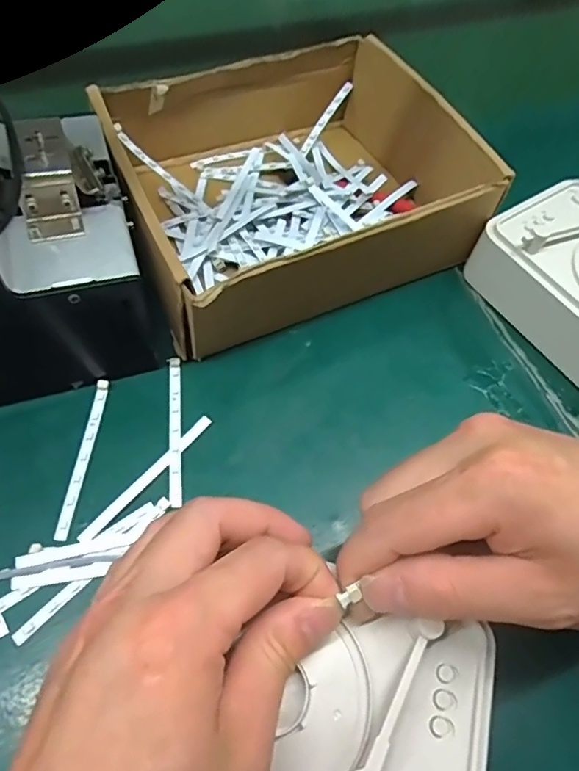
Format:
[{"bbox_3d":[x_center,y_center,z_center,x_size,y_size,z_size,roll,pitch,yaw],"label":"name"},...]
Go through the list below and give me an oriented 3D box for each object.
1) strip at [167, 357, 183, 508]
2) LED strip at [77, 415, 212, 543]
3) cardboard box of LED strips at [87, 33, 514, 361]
[{"bbox_3d":[-0.062,0.022,0.295,0.007,0.004,0.087,-5,58,-7],"label":"strip"},{"bbox_3d":[-0.073,0.047,0.282,0.007,0.004,0.087,35,62,17],"label":"LED strip"},{"bbox_3d":[-0.001,-0.133,0.357,0.211,0.077,0.180,-23,62,-17],"label":"cardboard box of LED strips"}]

